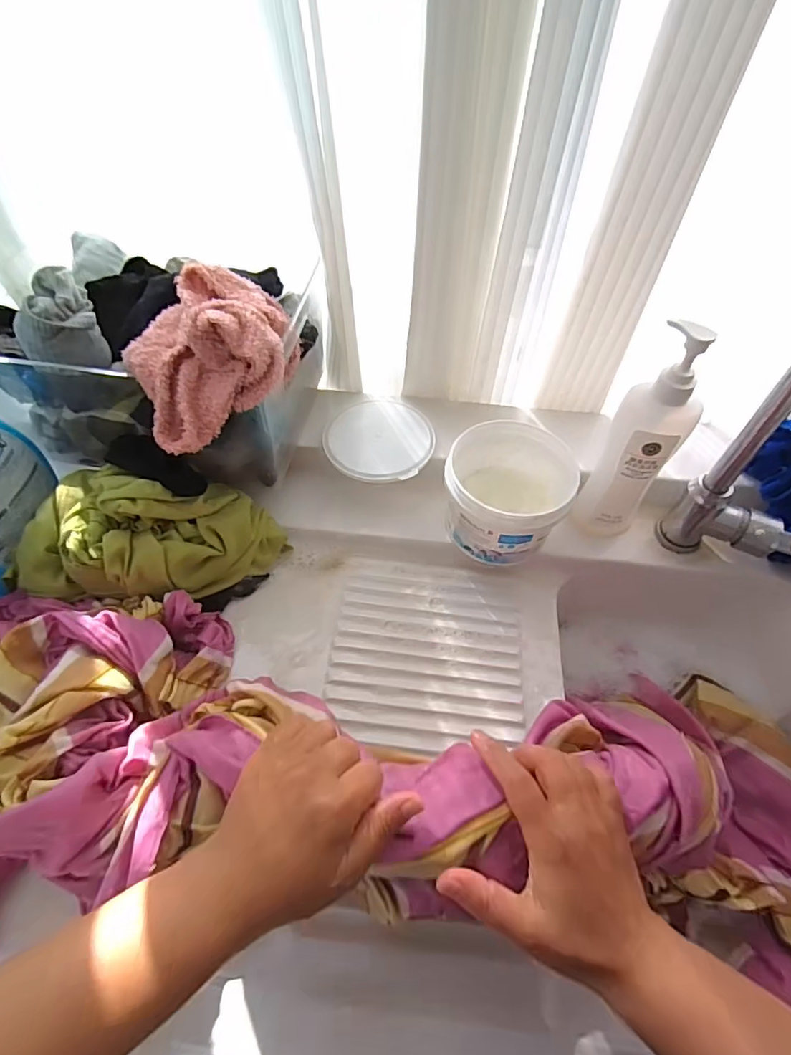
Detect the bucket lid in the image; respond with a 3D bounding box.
[{"bbox_3d":[-0.020,-0.107,0.605,0.122,0.016,0.131,-5,57,-5],"label":"bucket lid"}]

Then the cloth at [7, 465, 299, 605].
[{"bbox_3d":[-0.244,0.015,0.511,0.240,0.124,0.134,6,57,3],"label":"cloth"}]

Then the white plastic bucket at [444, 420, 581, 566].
[{"bbox_3d":[0.113,-0.026,0.556,0.117,0.107,0.120,1,57,-1],"label":"white plastic bucket"}]

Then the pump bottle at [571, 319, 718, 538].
[{"bbox_3d":[0.238,-0.082,0.502,0.066,0.231,0.071,33,62,19],"label":"pump bottle"}]

